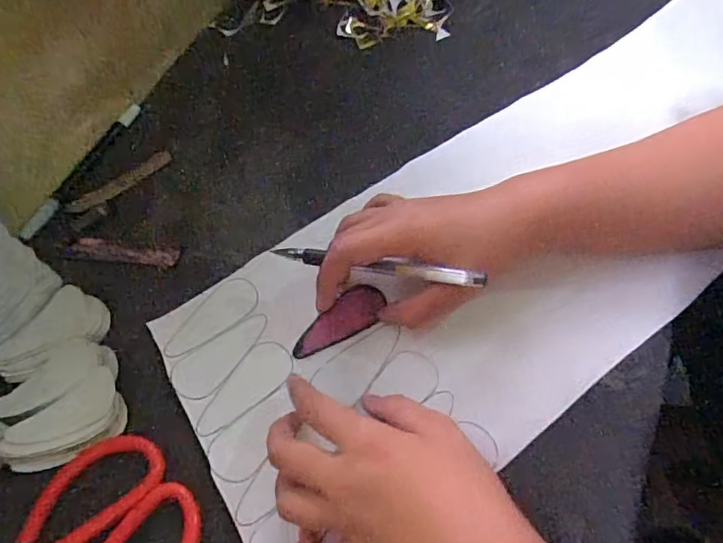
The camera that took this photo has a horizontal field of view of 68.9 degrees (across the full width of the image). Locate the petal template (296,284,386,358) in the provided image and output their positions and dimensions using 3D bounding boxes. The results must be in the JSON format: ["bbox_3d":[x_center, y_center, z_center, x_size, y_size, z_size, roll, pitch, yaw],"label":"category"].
[{"bbox_3d":[-0.015,0.034,0.348,0.068,0.004,0.024,-32,63,-10],"label":"petal template"}]

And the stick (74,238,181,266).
[{"bbox_3d":[-0.175,-0.015,0.396,0.081,0.004,0.015,6,61,8],"label":"stick"}]

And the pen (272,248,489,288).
[{"bbox_3d":[0.007,-0.004,0.320,0.133,0.008,0.010,8,59,20],"label":"pen"}]

